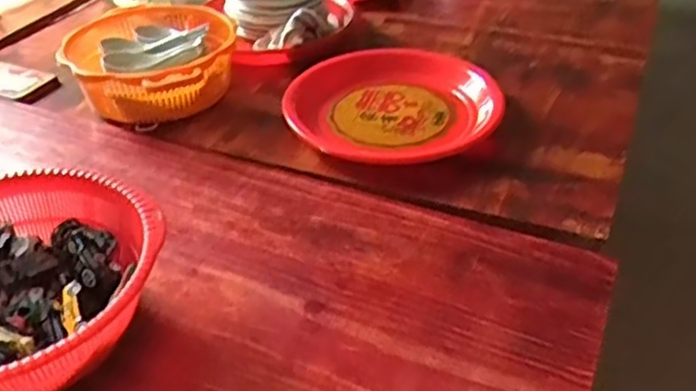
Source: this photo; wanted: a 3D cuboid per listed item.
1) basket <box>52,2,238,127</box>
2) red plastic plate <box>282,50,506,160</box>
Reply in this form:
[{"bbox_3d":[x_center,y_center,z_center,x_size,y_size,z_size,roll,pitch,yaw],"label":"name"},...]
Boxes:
[{"bbox_3d":[-0.244,-0.177,0.898,0.232,0.073,0.209,19,43,25],"label":"basket"},{"bbox_3d":[0.054,-0.113,0.830,0.246,0.047,0.176,-2,47,-2],"label":"red plastic plate"}]

